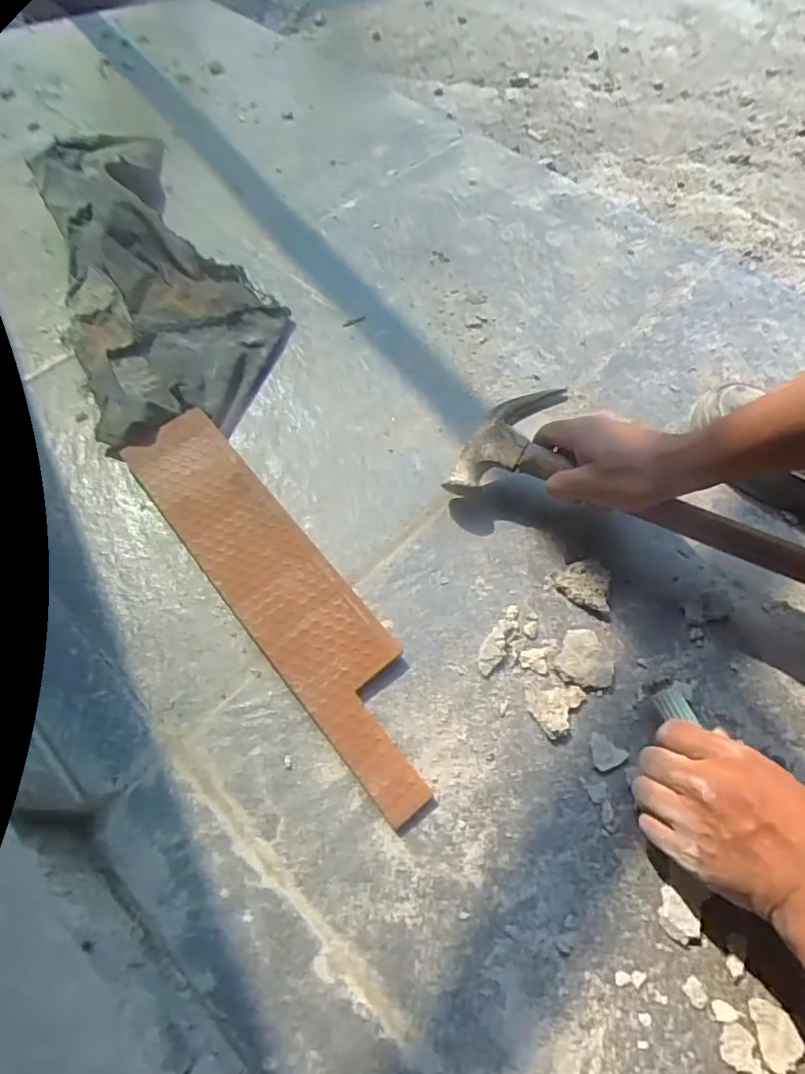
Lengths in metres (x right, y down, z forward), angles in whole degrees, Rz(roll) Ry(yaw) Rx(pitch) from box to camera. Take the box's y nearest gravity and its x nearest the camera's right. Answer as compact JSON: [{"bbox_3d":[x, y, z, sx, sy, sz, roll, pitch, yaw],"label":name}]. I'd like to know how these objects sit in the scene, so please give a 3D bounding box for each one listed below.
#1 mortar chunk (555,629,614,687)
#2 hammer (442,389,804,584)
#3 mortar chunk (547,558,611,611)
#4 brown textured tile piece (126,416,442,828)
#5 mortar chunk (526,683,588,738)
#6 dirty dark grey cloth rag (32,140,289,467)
[{"bbox_3d":[0.145,0.094,0.451,0.042,0.009,0.043,0,60,-1],"label":"mortar chunk"},{"bbox_3d":[0.212,-0.021,0.468,0.346,0.067,0.100,25,63,16],"label":"hammer"},{"bbox_3d":[0.152,0.037,0.480,0.050,0.016,0.036,34,65,17],"label":"mortar chunk"},{"bbox_3d":[-0.102,0.035,0.474,0.083,0.006,0.394,-37,68,-16],"label":"brown textured tile piece"},{"bbox_3d":[0.117,0.125,0.435,0.042,0.009,0.036,-31,65,-17],"label":"mortar chunk"},{"bbox_3d":[-0.305,-0.349,0.677,0.216,0.054,0.586,-23,63,-13],"label":"dirty dark grey cloth rag"}]

